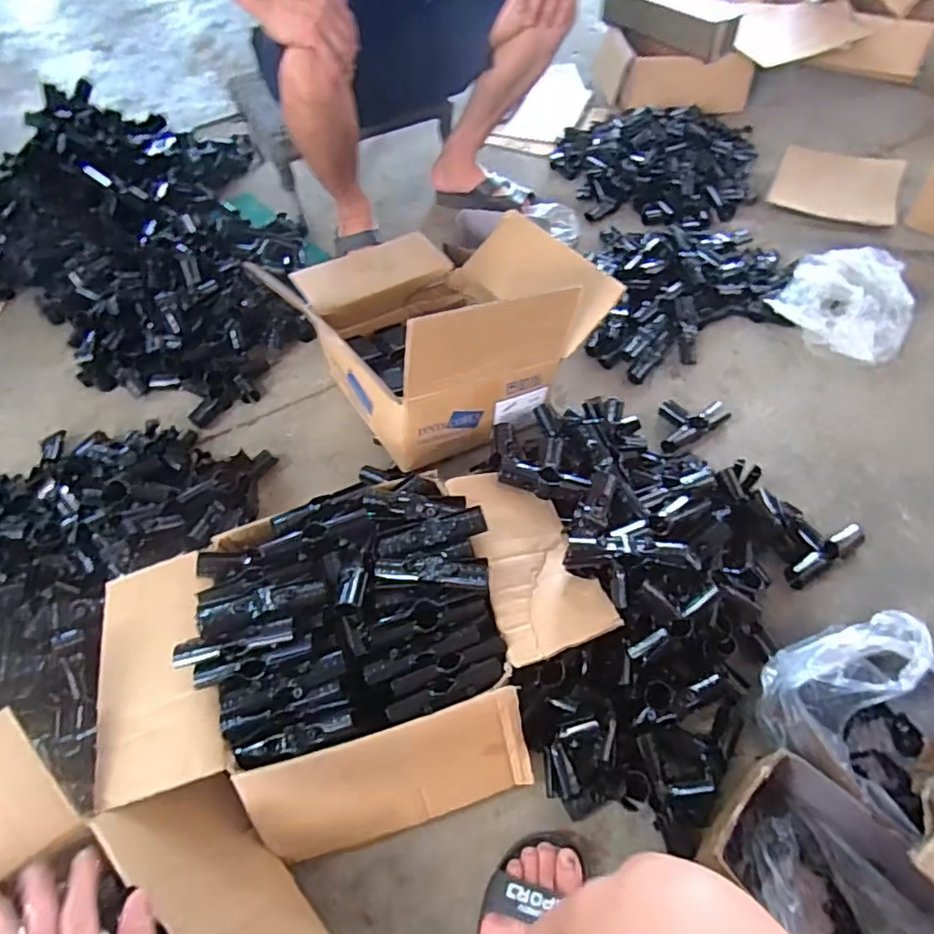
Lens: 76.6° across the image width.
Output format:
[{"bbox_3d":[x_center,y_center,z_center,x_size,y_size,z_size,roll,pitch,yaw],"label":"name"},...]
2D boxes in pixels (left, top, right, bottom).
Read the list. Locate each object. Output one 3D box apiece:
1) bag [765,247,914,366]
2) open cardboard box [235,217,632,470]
[{"bbox_3d":[0.720,-0.316,1.105,0.231,0.096,0.227,-39,62,-23],"label":"bag"},{"bbox_3d":[-0.055,-0.278,0.983,0.438,0.258,0.454,-34,61,-20],"label":"open cardboard box"}]

